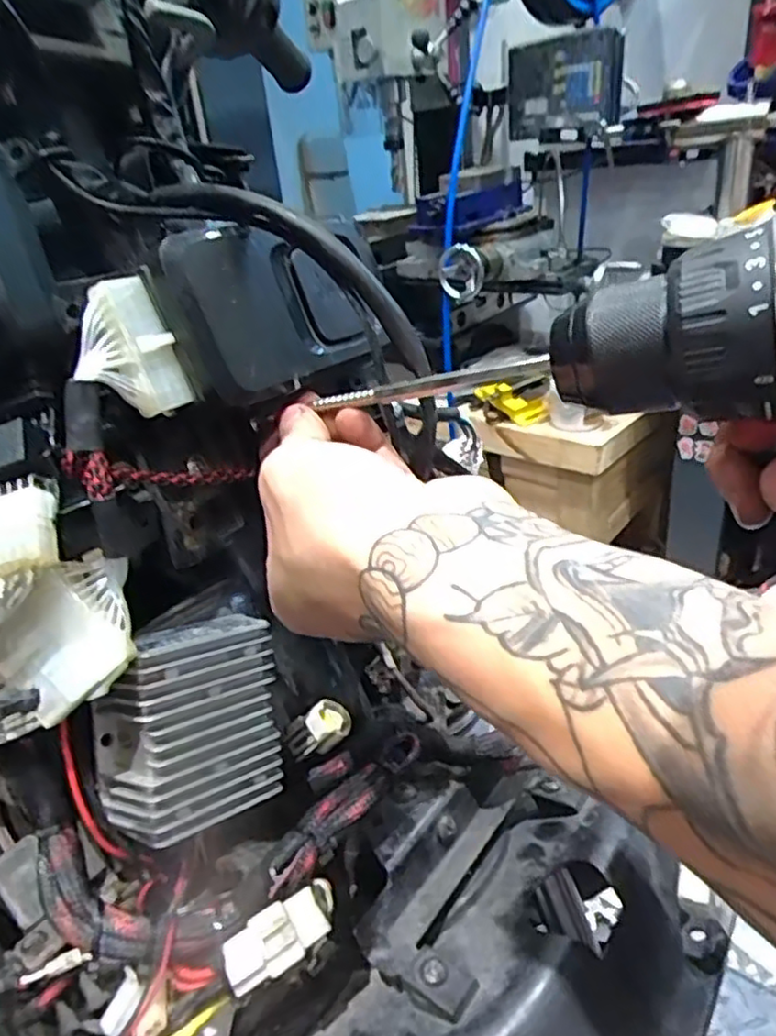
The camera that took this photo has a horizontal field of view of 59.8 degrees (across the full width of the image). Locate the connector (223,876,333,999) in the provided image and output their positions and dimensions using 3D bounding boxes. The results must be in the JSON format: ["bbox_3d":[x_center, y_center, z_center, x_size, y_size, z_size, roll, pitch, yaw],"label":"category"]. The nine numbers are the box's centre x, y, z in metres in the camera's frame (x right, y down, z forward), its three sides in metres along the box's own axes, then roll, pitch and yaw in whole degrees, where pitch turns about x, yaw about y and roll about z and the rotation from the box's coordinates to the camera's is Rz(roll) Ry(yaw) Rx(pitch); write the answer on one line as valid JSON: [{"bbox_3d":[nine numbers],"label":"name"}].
[{"bbox_3d":[-0.043,0.169,0.275,0.049,0.011,0.022,-24,59,-31],"label":"connector"}]

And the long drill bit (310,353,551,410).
[{"bbox_3d":[0.013,-0.049,0.248,0.094,0.006,0.006,-5,27,30],"label":"long drill bit"}]

